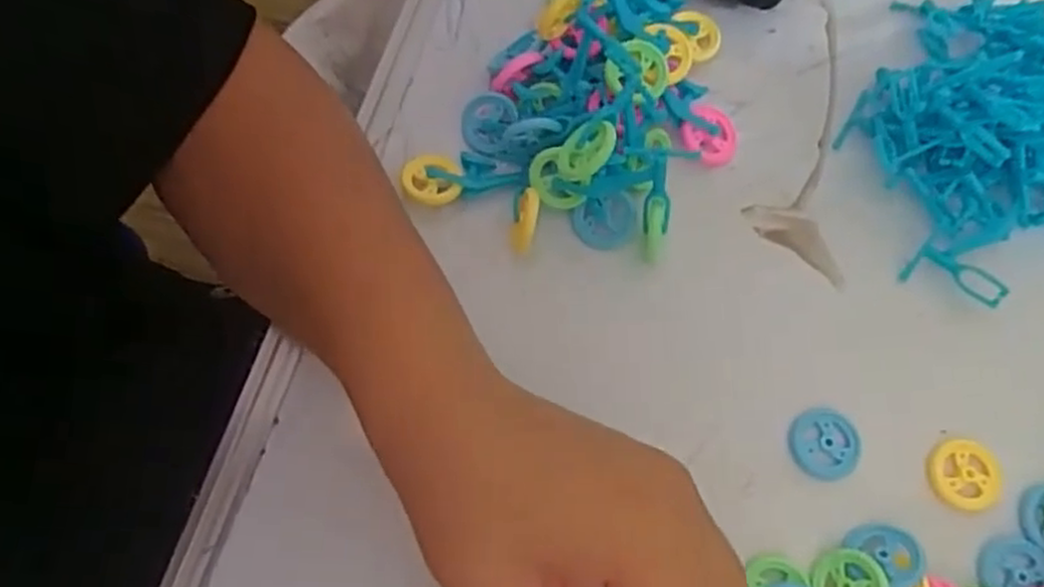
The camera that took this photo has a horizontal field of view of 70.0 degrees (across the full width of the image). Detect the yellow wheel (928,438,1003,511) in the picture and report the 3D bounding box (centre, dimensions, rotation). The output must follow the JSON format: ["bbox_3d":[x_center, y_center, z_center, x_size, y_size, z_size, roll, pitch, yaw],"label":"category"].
[{"bbox_3d":[0.191,0.078,0.321,0.027,0.007,0.029,0,72,0],"label":"yellow wheel"}]

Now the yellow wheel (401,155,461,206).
[{"bbox_3d":[-0.044,-0.054,0.360,0.027,0.011,0.028,0,72,0],"label":"yellow wheel"}]

